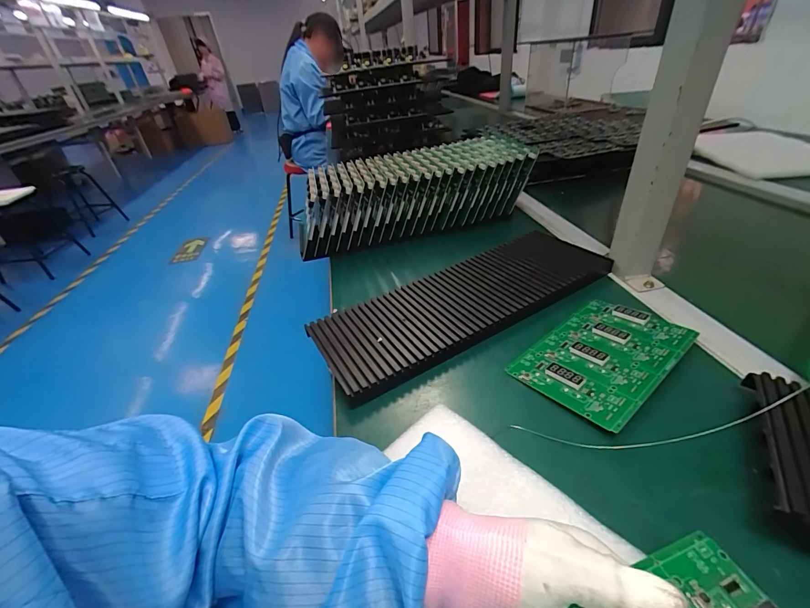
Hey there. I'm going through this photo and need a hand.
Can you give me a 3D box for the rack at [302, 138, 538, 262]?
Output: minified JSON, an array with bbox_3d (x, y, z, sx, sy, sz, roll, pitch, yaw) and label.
[{"bbox_3d":[0.003,-0.213,0.693,0.417,0.104,0.187,-17,36,-14],"label":"rack"}]

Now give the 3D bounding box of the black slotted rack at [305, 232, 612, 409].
[{"bbox_3d":[0.079,-0.008,0.483,0.393,0.029,0.139,-22,38,-21],"label":"black slotted rack"}]

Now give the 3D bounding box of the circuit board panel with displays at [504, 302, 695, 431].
[{"bbox_3d":[0.212,0.052,0.392,0.176,0.013,0.118,-28,41,-28],"label":"circuit board panel with displays"}]

